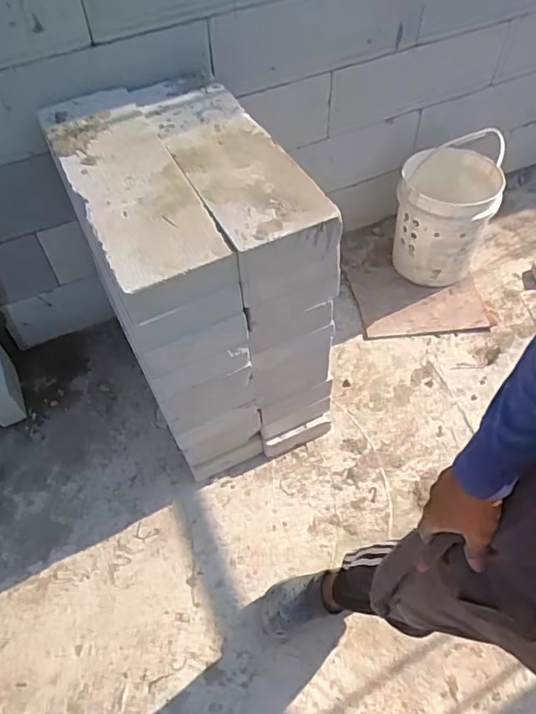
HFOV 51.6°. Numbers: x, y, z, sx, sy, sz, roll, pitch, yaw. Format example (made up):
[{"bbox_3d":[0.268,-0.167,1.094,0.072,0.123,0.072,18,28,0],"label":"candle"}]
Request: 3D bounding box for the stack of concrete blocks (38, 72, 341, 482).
[{"bbox_3d":[-0.145,-0.152,1.318,0.396,0.748,0.538,-23,56,-13],"label":"stack of concrete blocks"}]

